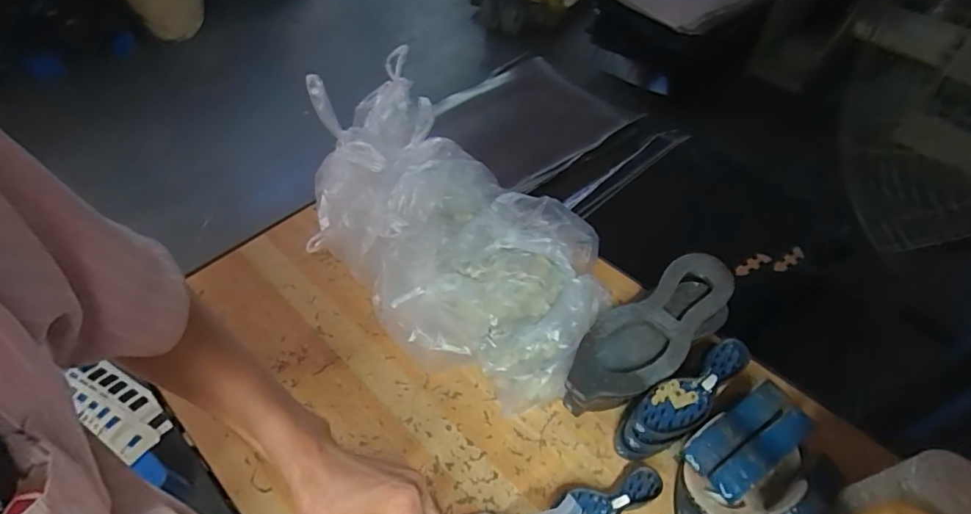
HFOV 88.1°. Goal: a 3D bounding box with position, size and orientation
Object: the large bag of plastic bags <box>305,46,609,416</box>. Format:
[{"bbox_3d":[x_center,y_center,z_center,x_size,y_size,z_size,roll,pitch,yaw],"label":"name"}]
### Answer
[{"bbox_3d":[-0.072,-0.042,0.737,0.527,0.183,0.304,30,55,23],"label":"large bag of plastic bags"}]

